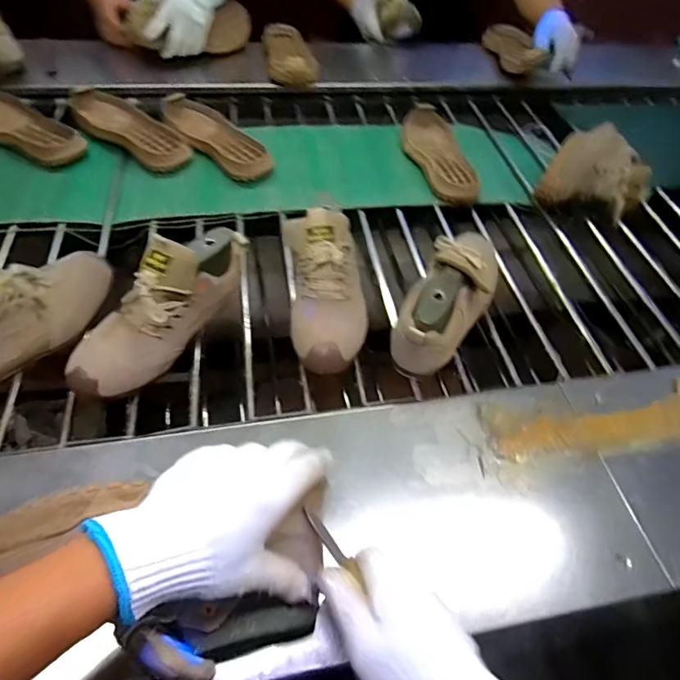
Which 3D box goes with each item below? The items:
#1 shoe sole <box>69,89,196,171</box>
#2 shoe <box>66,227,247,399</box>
[{"bbox_3d":[-0.400,-0.408,0.891,0.267,0.033,0.119,35,57,20],"label":"shoe sole"},{"bbox_3d":[-0.221,-0.054,0.566,0.090,0.107,0.270,28,55,15],"label":"shoe"}]

